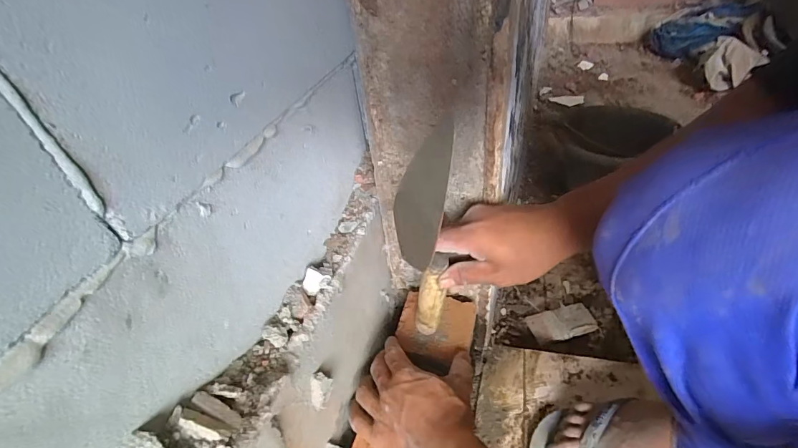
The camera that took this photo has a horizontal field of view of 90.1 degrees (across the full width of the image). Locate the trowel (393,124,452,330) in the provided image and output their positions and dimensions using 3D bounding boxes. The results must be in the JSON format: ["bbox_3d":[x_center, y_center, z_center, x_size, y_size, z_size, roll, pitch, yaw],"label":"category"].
[{"bbox_3d":[0.025,0.033,0.381,0.045,0.262,0.074,-8,43,-5],"label":"trowel"}]

